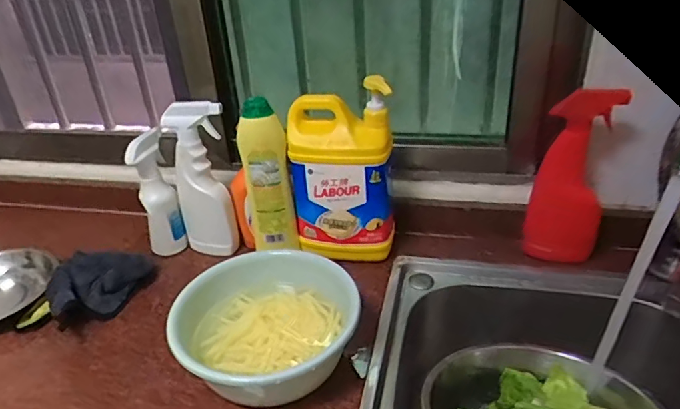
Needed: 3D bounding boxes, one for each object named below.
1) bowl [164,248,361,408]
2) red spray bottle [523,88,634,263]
[{"bbox_3d":[-0.086,0.154,0.624,0.207,0.085,0.215,-3,30,2],"label":"bowl"},{"bbox_3d":[0.331,-0.035,0.727,0.100,0.268,0.057,-18,33,-23],"label":"red spray bottle"}]

